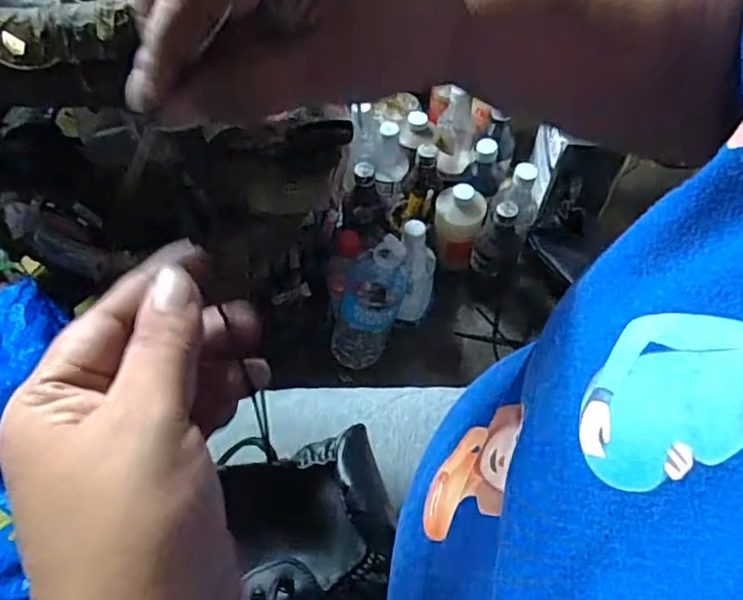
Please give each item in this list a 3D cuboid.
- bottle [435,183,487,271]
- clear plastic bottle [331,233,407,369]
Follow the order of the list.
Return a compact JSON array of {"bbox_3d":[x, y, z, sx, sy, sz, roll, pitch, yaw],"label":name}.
[{"bbox_3d":[0.127,-0.109,0.923,0.068,0.108,0.073,16,58,10],"label":"bottle"},{"bbox_3d":[-0.004,0.003,0.811,0.091,0.244,0.103,12,58,7],"label":"clear plastic bottle"}]

